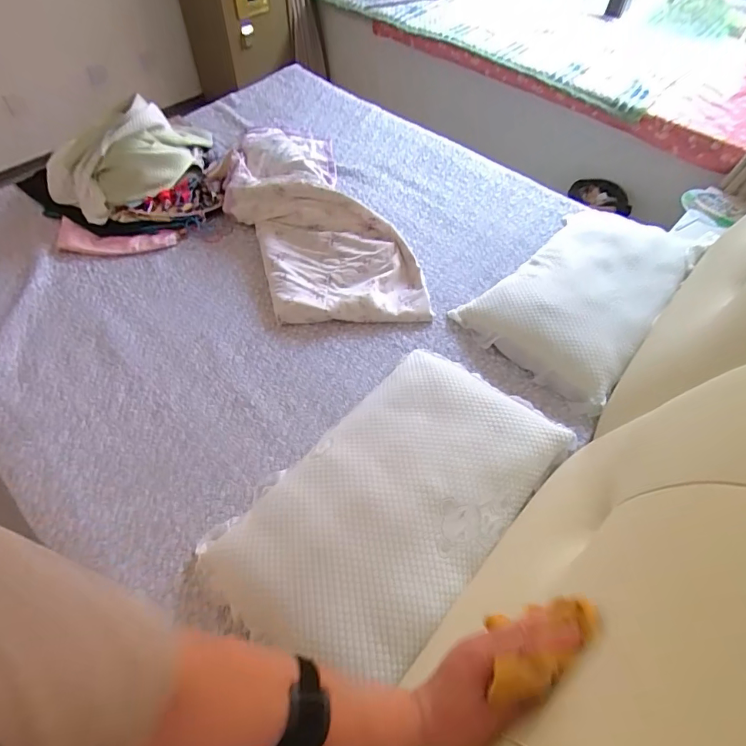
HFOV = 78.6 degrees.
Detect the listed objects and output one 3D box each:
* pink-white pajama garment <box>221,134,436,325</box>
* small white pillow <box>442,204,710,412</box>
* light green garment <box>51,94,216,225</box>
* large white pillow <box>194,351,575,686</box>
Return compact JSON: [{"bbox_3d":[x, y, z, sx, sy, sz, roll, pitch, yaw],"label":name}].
[{"bbox_3d":[-0.207,-0.507,1.414,0.424,0.136,0.993,-21,64,-13],"label":"pink-white pajama garment"},{"bbox_3d":[0.582,-0.228,1.249,0.631,0.126,0.432,-39,69,-21],"label":"small white pillow"},{"bbox_3d":[-0.748,-0.701,1.441,0.526,0.194,0.284,-31,66,-18],"label":"light green garment"},{"bbox_3d":[0.041,0.238,0.912,0.419,0.103,0.675,39,67,18],"label":"large white pillow"}]

